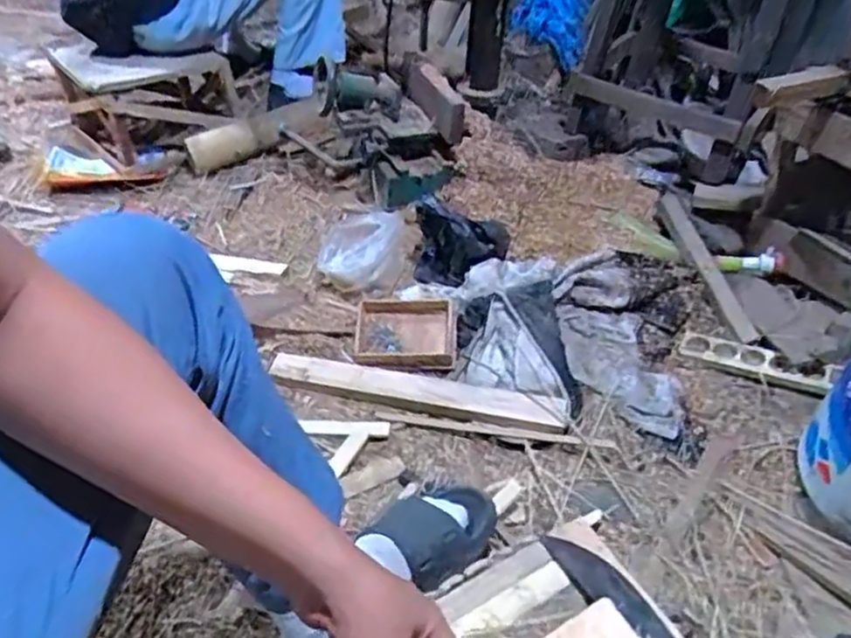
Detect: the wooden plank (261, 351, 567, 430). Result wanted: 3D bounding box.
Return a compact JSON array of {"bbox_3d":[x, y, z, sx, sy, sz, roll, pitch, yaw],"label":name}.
[{"bbox_3d":[-0.017,0.109,1.049,0.451,0.033,0.051,11,40,10],"label":"wooden plank"}]

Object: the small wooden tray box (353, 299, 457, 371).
[{"bbox_3d":[-0.034,0.022,1.113,0.157,0.032,0.137,3,39,0],"label":"small wooden tray box"}]

